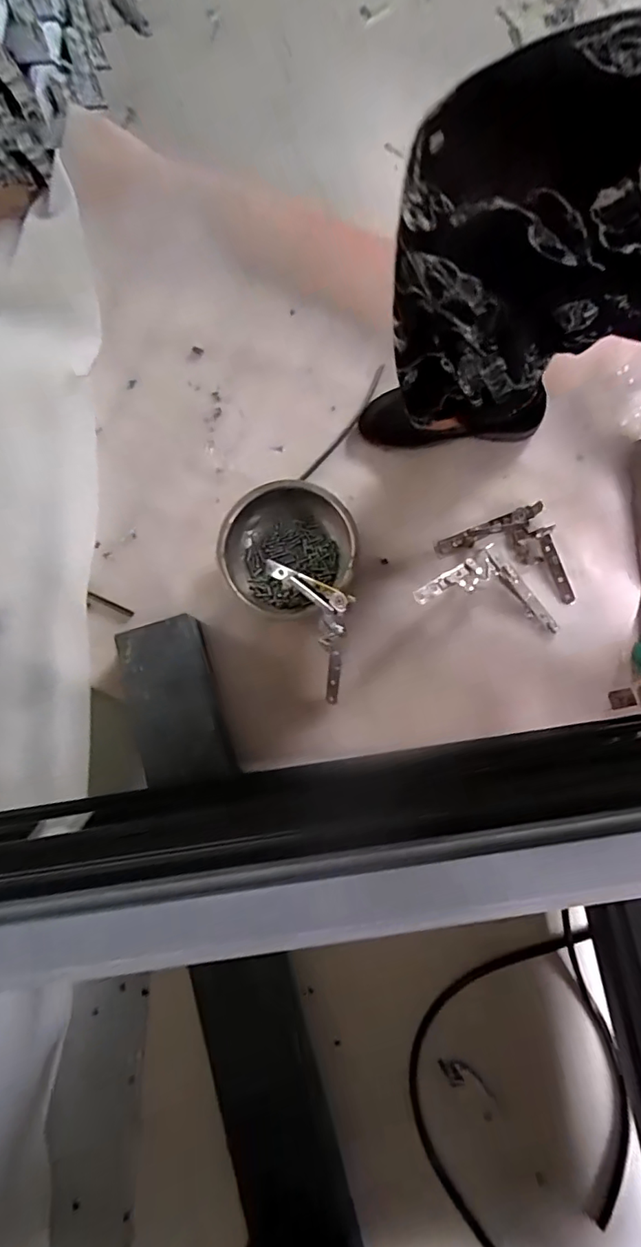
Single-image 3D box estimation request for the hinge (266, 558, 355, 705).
[{"bbox_3d":[0.003,-0.009,0.678,0.075,0.069,0.199,-25,79,-3],"label":"hinge"}]

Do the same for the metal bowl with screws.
[{"bbox_3d":[-0.044,-0.097,0.714,0.173,0.071,0.177,0,79,2],"label":"metal bowl with screws"}]

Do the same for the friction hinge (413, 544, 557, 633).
[{"bbox_3d":[0.216,-0.018,0.692,0.137,0.042,0.140,-35,79,-5],"label":"friction hinge"}]

